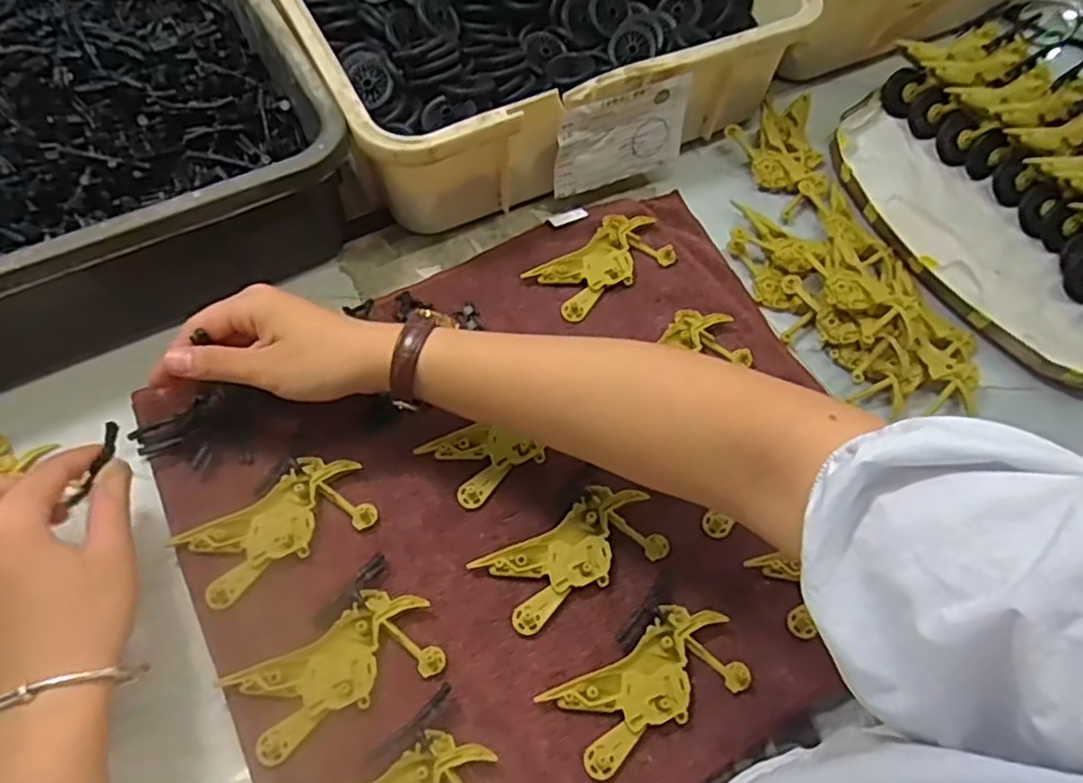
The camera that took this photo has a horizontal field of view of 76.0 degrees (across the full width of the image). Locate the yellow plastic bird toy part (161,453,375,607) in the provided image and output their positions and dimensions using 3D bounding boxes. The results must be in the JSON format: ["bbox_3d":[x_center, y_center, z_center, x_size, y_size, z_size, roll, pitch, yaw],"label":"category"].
[{"bbox_3d":[-0.148,0.075,0.392,0.098,0.013,0.050,-28,66,-17],"label":"yellow plastic bird toy part"}]

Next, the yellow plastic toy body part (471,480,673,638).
[{"bbox_3d":[0.018,0.092,0.393,0.098,0.006,0.050,-26,65,-16],"label":"yellow plastic toy body part"}]

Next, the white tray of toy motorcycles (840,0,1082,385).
[{"bbox_3d":[0.373,-0.152,0.524,0.217,0.064,0.309,-24,65,-15],"label":"white tray of toy motorcycles"}]

